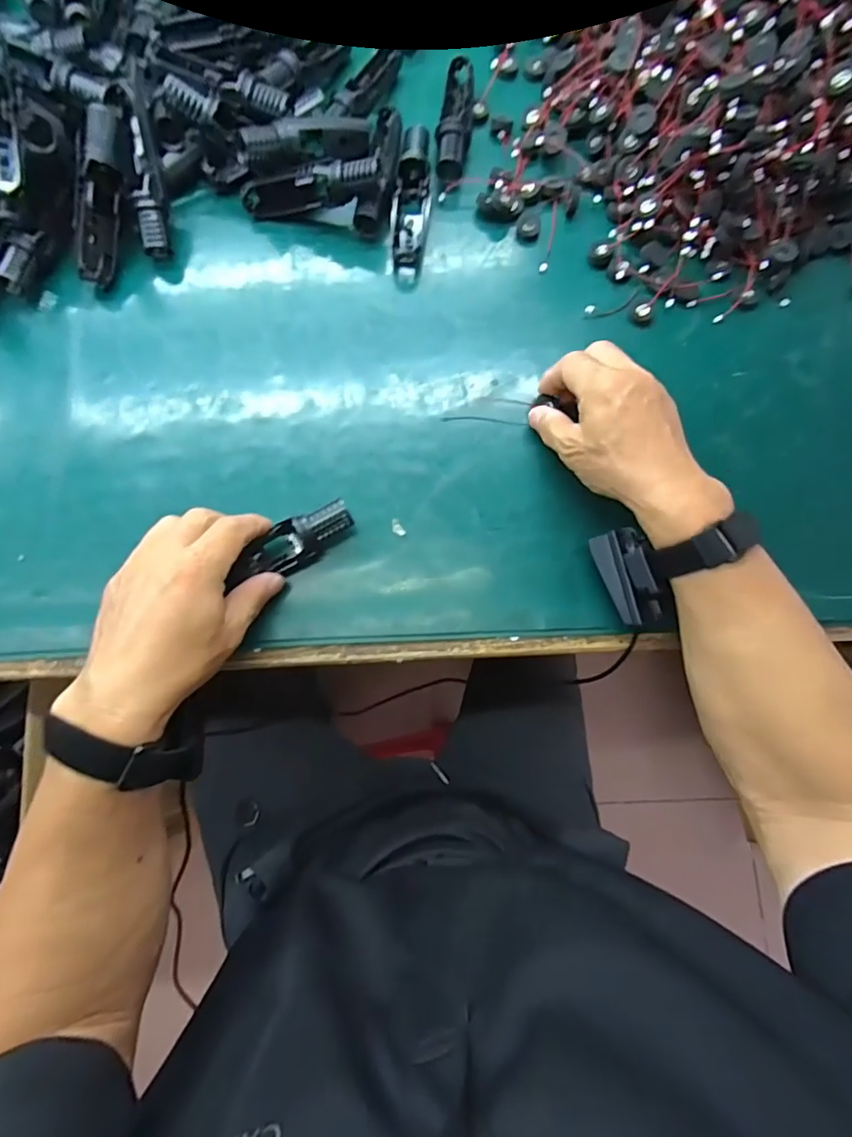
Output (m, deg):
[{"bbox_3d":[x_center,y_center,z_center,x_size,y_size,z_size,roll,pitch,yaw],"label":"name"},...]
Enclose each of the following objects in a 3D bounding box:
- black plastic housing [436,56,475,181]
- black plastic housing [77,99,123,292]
[{"bbox_3d":[0.027,-0.399,0.464,0.029,0.029,0.120,9,78,1],"label":"black plastic housing"},{"bbox_3d":[-0.259,-0.294,0.415,0.022,0.023,0.125,13,106,2],"label":"black plastic housing"}]

